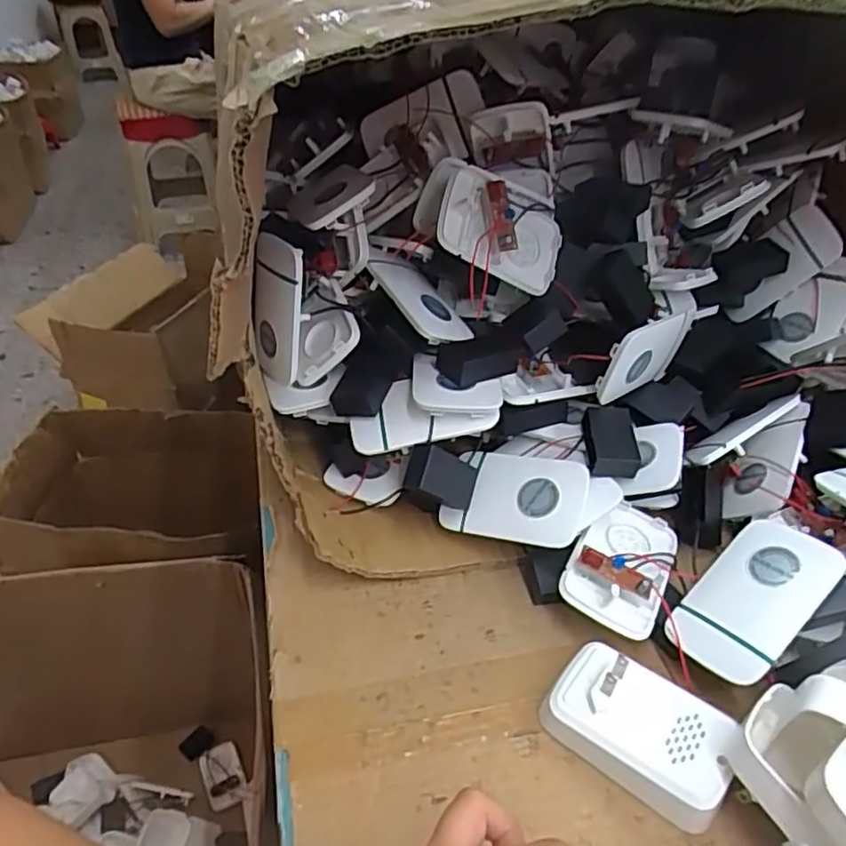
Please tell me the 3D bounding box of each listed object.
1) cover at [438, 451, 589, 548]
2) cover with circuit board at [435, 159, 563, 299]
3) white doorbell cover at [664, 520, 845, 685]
[{"bbox_3d":[0.058,0.047,0.429,0.090,0.010,0.059,6,62,31],"label":"cover"},{"bbox_3d":[0.057,-0.129,0.443,0.090,0.024,0.068,19,75,-28],"label":"cover with circuit board"},{"bbox_3d":[0.185,0.097,0.373,0.098,0.007,0.058,-45,37,-15],"label":"white doorbell cover"}]

